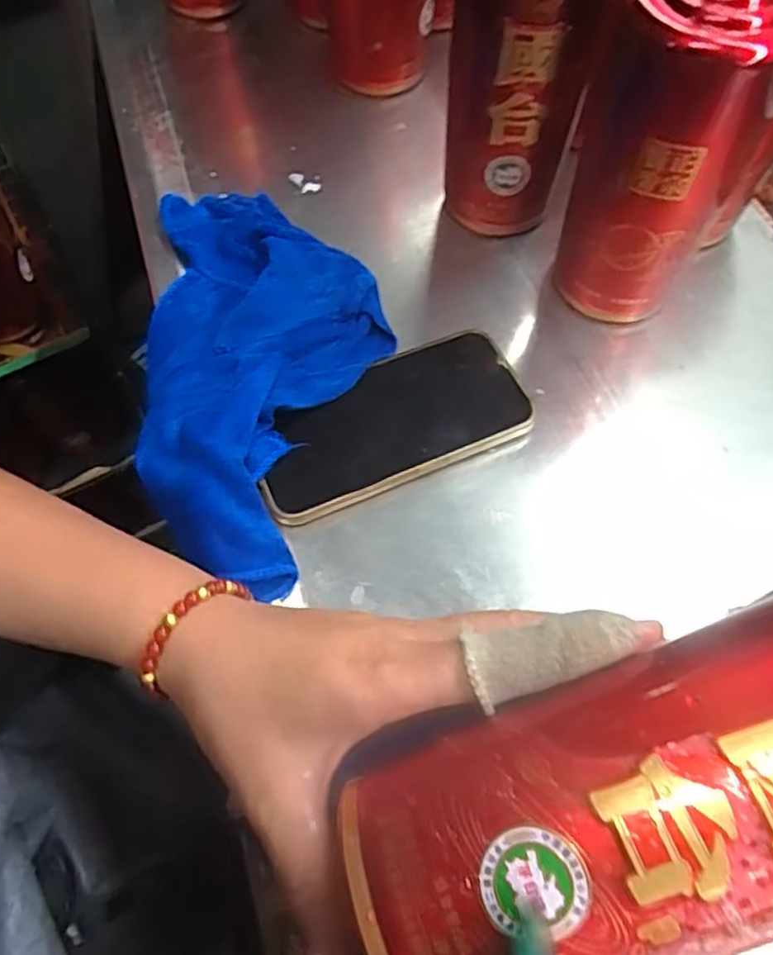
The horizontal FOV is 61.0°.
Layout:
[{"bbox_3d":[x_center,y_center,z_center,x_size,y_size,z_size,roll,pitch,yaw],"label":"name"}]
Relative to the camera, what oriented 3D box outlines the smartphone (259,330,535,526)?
[{"bbox_3d":[0.001,-0.032,0.372,0.152,0.012,0.075,-21,63,-10],"label":"smartphone"}]

